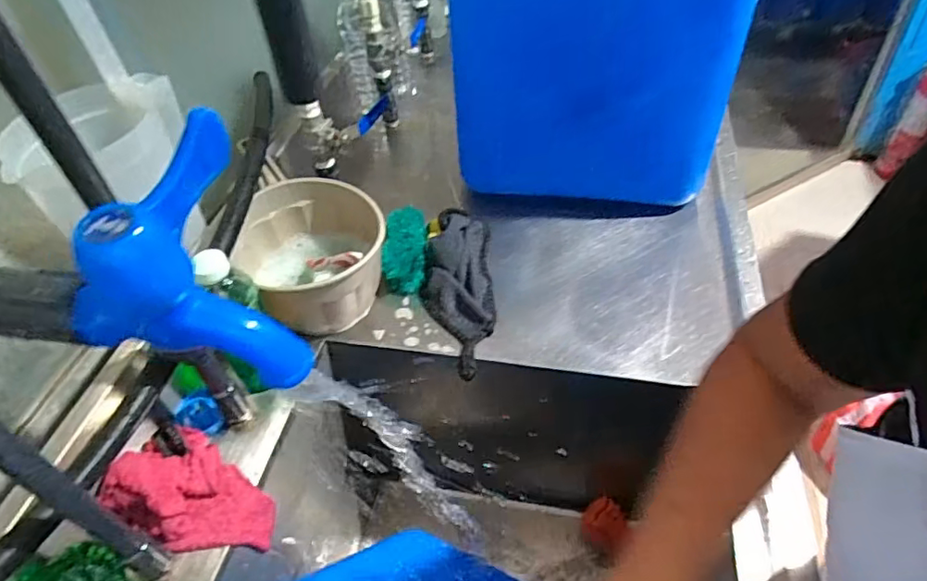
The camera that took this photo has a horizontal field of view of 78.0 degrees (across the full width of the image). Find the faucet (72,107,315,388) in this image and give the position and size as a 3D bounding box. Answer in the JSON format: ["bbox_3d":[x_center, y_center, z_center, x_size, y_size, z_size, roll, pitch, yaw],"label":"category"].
[{"bbox_3d":[-0.094,0.000,0.198,0.073,0.079,0.052,-34,52,-23],"label":"faucet"}]

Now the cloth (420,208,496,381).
[{"bbox_3d":[-0.008,-0.015,0.675,0.081,0.038,0.225,-4,47,3],"label":"cloth"}]

